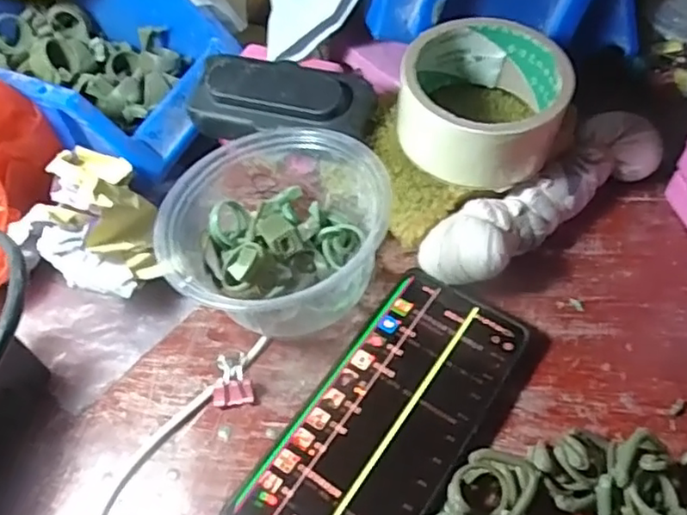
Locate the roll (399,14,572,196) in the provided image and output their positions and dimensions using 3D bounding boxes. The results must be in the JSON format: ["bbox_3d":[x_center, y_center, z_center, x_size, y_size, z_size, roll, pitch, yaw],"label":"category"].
[{"bbox_3d":[0.075,-0.084,0.342,0.086,0.050,0.092,1,56,6],"label":"roll"}]

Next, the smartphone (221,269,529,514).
[{"bbox_3d":[0.022,0.079,0.297,0.074,0.012,0.156,28,61,23],"label":"smartphone"}]

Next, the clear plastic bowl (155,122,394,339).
[{"bbox_3d":[-0.037,-0.012,0.331,0.108,0.071,0.103,-2,54,3],"label":"clear plastic bowl"}]

